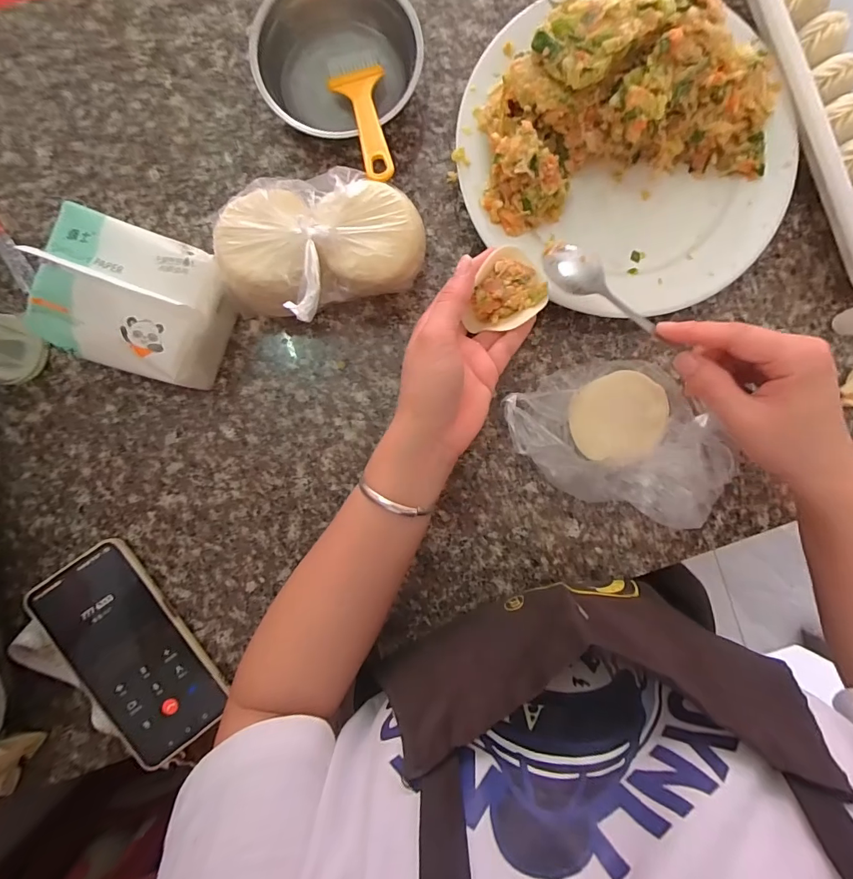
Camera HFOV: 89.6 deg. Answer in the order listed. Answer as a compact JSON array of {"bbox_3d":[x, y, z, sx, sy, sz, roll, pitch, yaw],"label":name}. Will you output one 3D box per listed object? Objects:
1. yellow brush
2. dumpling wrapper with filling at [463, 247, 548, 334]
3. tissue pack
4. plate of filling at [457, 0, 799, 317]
[{"bbox_3d":[-0.043,-0.235,0.311,0.040,0.007,0.140,-15,68,0],"label":"yellow brush"},{"bbox_3d":[0.060,-0.104,0.312,0.048,0.022,0.059,29,89,0],"label":"dumpling wrapper with filling"},{"bbox_3d":[-0.206,-0.097,0.311,0.115,0.070,0.095,17,89,0],"label":"tissue pack"},{"bbox_3d":[0.146,-0.201,0.294,0.236,0.078,0.202,10,89,0],"label":"plate of filling"}]

